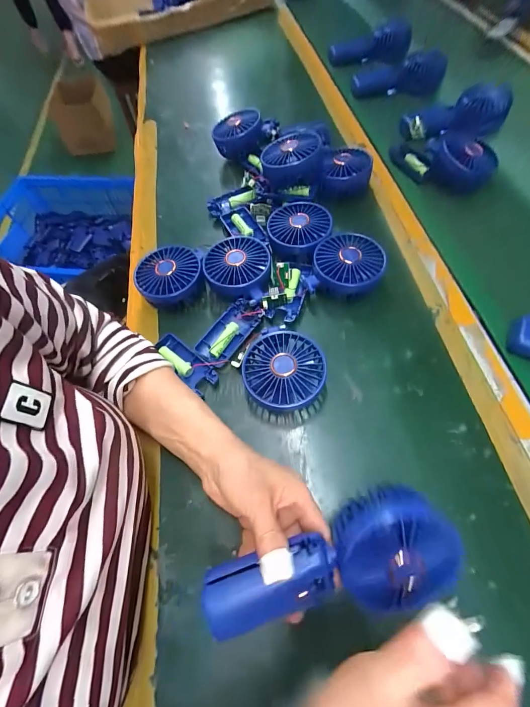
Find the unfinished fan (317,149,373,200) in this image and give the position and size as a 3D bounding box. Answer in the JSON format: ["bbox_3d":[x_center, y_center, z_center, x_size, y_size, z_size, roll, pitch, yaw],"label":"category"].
[{"bbox_3d":[0.120,-0.276,0.469,0.076,0.040,0.080,4,62,5],"label":"unfinished fan"}]

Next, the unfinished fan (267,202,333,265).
[{"bbox_3d":[0.045,-0.166,0.419,0.080,0.036,0.080,-1,62,3],"label":"unfinished fan"}]

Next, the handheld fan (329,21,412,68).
[{"bbox_3d":[0.216,-0.657,0.672,0.192,0.059,0.064,30,67,35],"label":"handheld fan"}]

